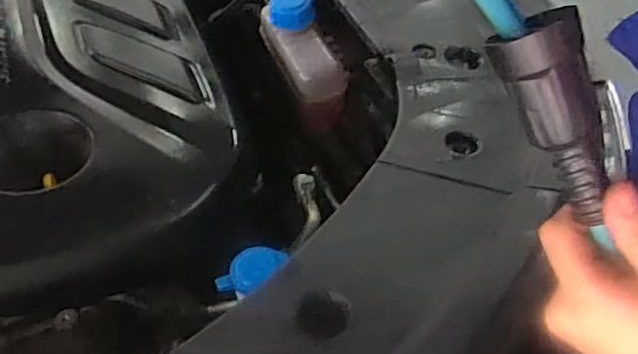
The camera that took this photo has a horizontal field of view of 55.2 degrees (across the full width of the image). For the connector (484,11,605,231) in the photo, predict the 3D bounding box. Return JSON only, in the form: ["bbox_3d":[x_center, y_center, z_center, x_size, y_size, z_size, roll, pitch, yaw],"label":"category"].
[{"bbox_3d":[0.117,-0.027,0.287,0.038,0.102,0.044,-37,22,-26],"label":"connector"}]

